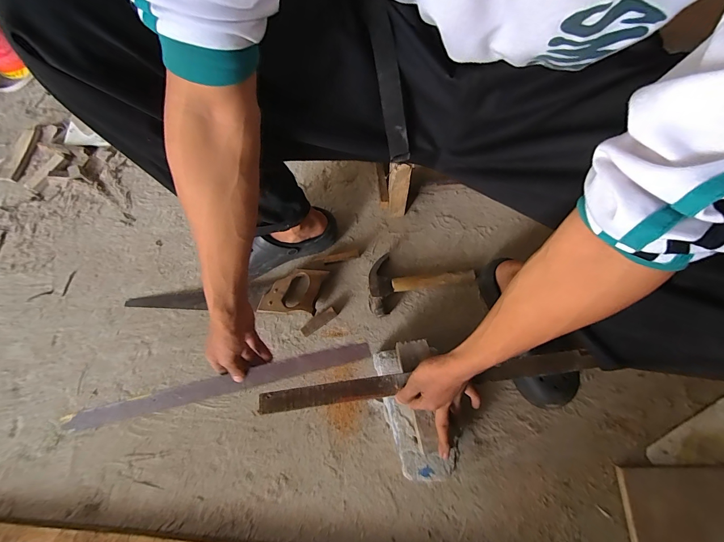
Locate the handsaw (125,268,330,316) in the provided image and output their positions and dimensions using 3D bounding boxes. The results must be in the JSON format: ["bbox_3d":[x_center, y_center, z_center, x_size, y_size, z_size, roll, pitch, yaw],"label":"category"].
[{"bbox_3d":[-0.286,0.037,0.680,0.411,0.033,0.093,3,73,3],"label":"handsaw"}]

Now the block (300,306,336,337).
[{"bbox_3d":[-0.087,0.103,0.659,0.077,0.014,0.021,-36,75,-9],"label":"block"}]

